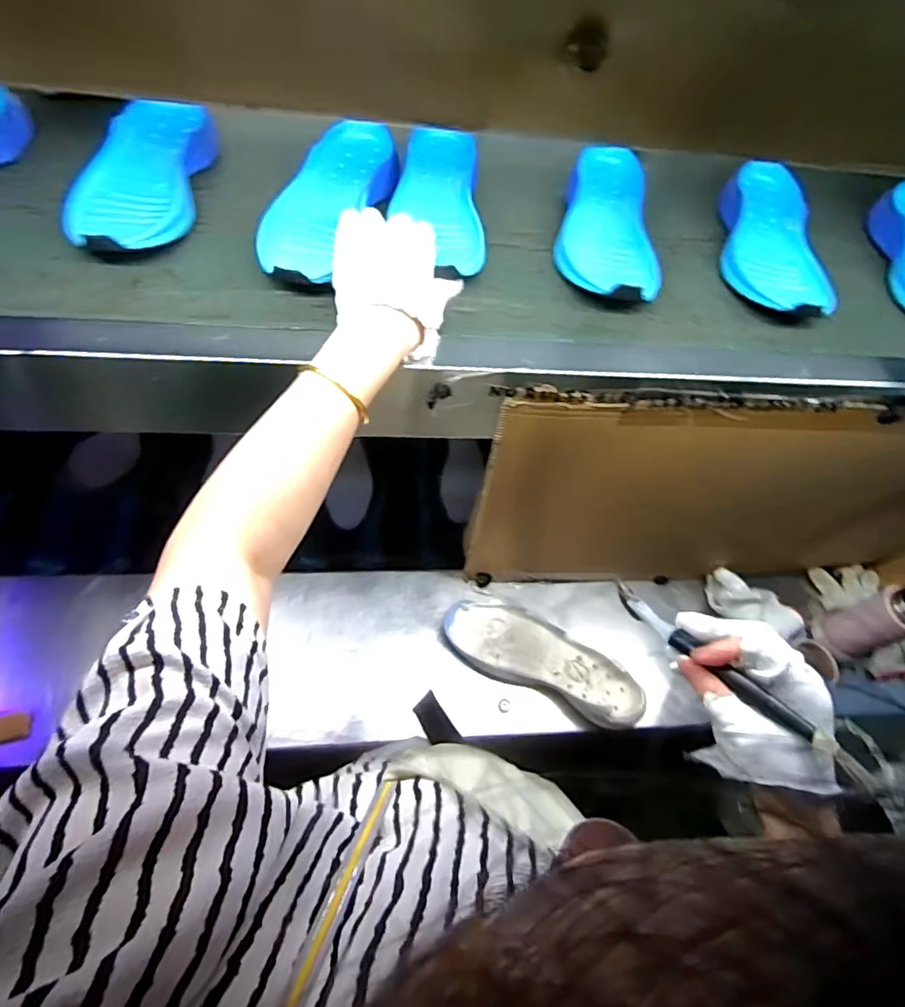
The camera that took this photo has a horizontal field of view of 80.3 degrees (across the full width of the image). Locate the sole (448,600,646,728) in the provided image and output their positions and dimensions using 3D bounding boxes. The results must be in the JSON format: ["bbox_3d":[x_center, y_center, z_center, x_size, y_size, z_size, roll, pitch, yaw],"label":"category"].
[{"bbox_3d":[0.126,0.215,0.754,0.279,0.023,0.102,20,58,14],"label":"sole"}]

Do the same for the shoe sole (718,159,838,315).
[{"bbox_3d":[0.344,-0.287,0.571,0.096,0.036,0.235,10,57,8],"label":"shoe sole"}]

